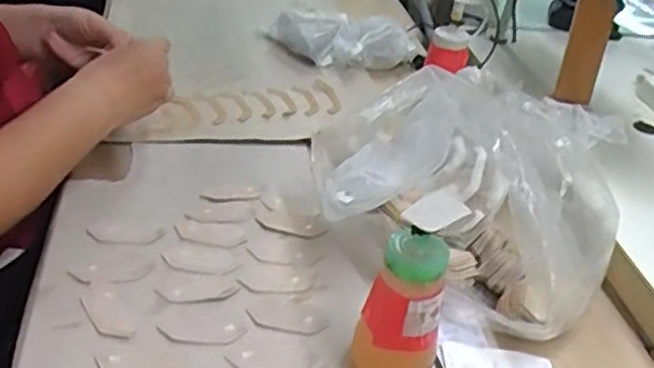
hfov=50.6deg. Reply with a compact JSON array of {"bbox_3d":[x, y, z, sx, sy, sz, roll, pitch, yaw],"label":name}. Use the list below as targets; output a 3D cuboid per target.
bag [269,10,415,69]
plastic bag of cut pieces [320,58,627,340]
[{"bbox_3d":[0.025,-0.226,1.061,0.213,0.061,0.096,3,35,-6],"label":"bag"},{"bbox_3d":[0.140,-0.016,0.682,0.288,0.139,0.275,23,37,22],"label":"plastic bag of cut pieces"}]

